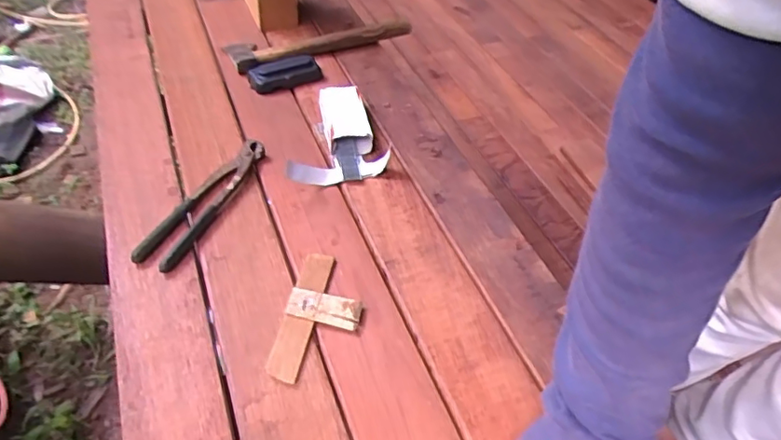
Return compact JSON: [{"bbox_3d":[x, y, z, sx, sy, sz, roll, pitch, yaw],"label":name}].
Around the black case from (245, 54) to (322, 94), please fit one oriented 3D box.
[{"bbox_3d":[-0.160,-0.223,0.845,0.109,0.026,0.052,-15,49,-18],"label":"black case"}]

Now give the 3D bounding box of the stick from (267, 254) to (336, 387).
[{"bbox_3d":[-0.089,0.093,0.559,0.032,0.008,0.147,10,46,5],"label":"stick"}]

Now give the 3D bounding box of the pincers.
[{"bbox_3d":[-0.221,-0.025,0.664,0.048,0.027,0.220,18,48,13],"label":"pincers"}]

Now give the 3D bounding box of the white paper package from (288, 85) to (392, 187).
[{"bbox_3d":[-0.078,-0.118,0.754,0.134,0.045,0.164,-7,47,-11],"label":"white paper package"}]

